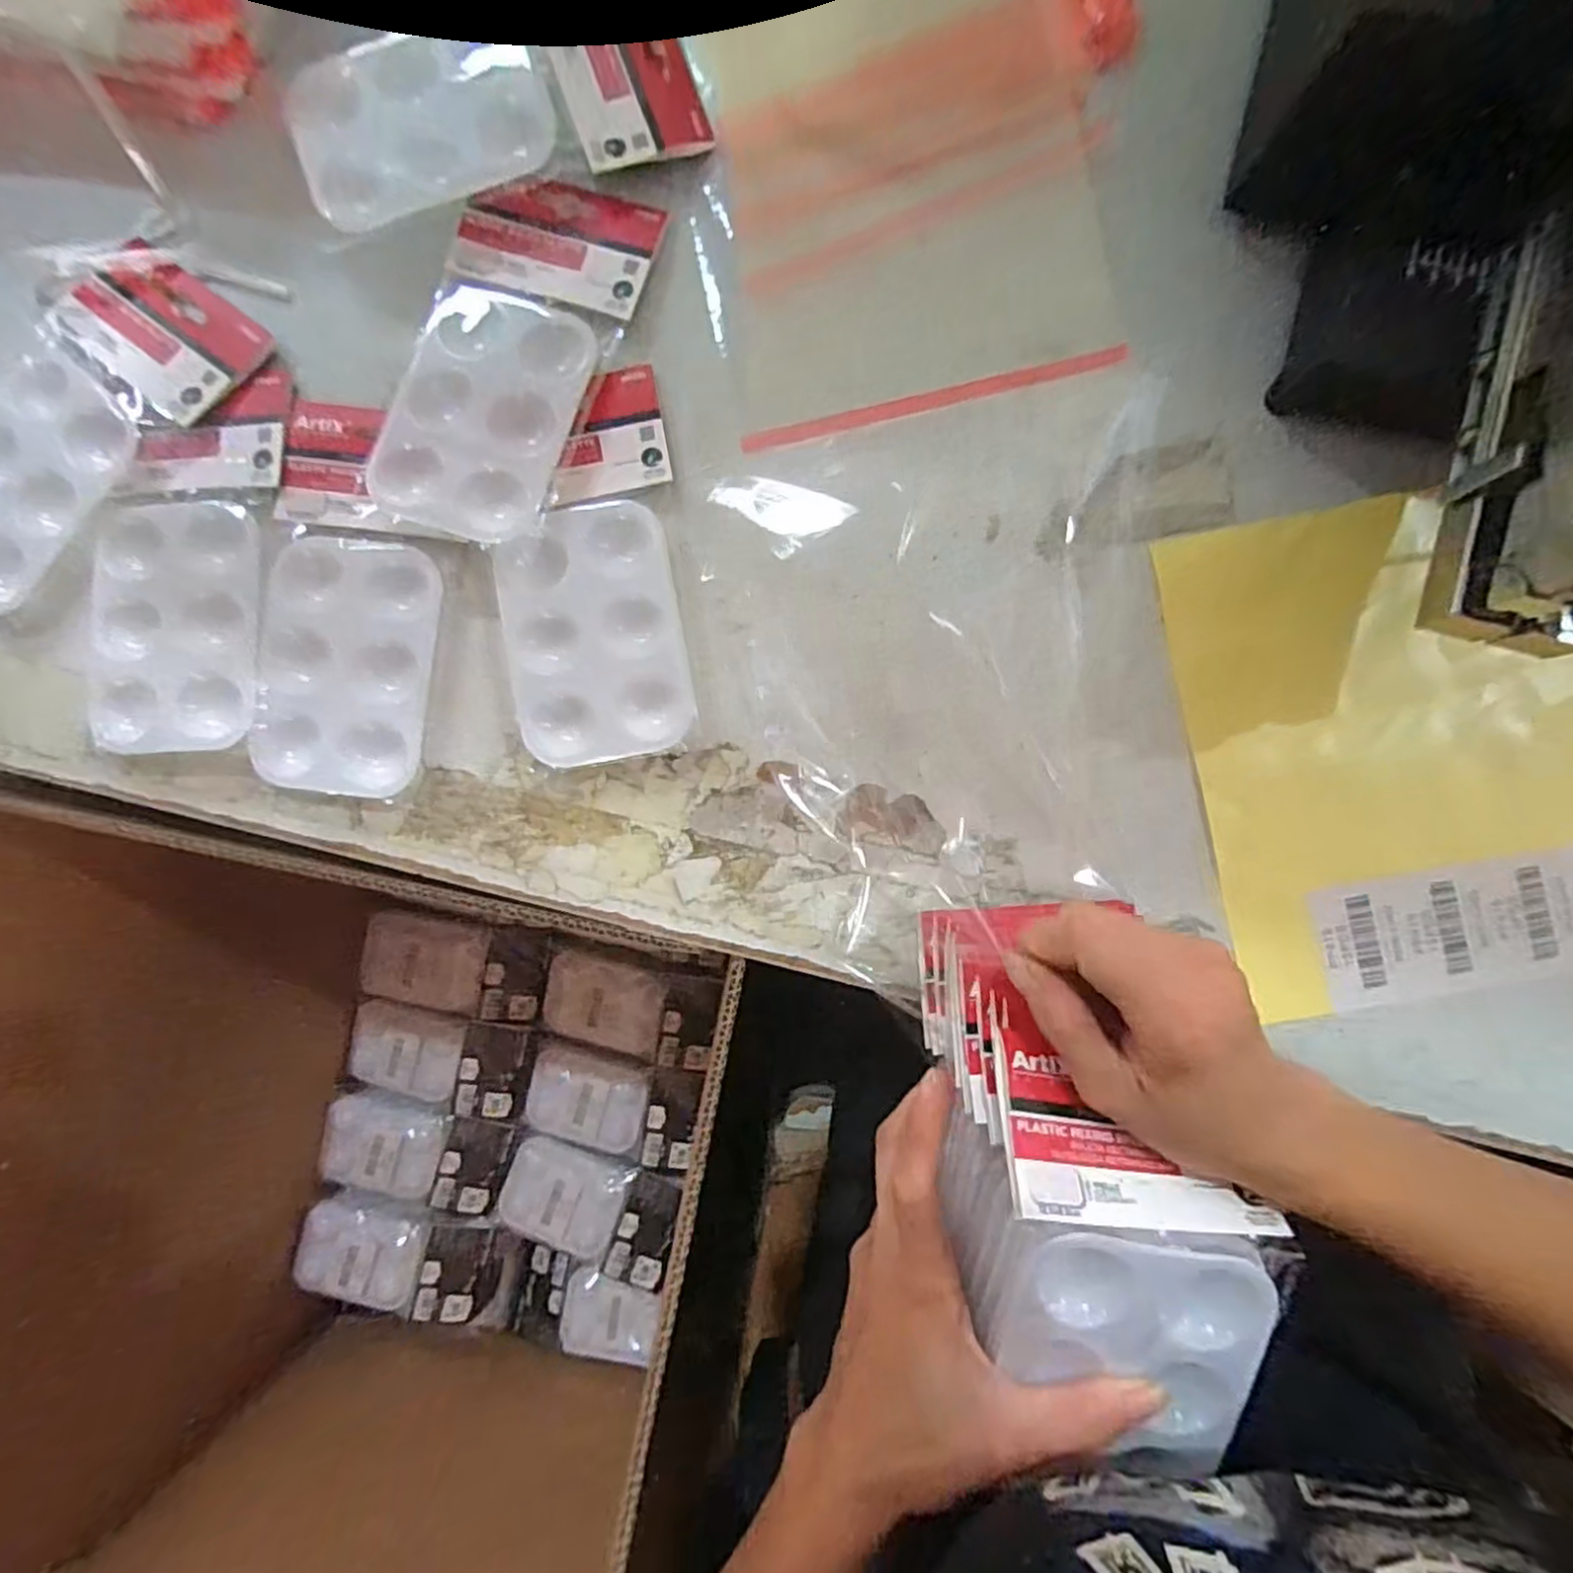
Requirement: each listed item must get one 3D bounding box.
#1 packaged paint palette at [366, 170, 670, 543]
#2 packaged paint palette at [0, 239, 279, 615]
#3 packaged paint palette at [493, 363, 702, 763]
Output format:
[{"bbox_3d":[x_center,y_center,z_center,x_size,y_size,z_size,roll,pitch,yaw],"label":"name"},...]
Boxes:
[{"bbox_3d":[-0.136,-0.213,0.345,0.096,0.013,0.187,18,87,1],"label":"packaged paint palette"},{"bbox_3d":[-0.360,-0.181,0.352,0.111,0.010,0.193,36,88,2],"label":"packaged paint palette"},{"bbox_3d":[-0.096,-0.107,0.342,0.085,0.012,0.188,-7,87,0],"label":"packaged paint palette"}]

